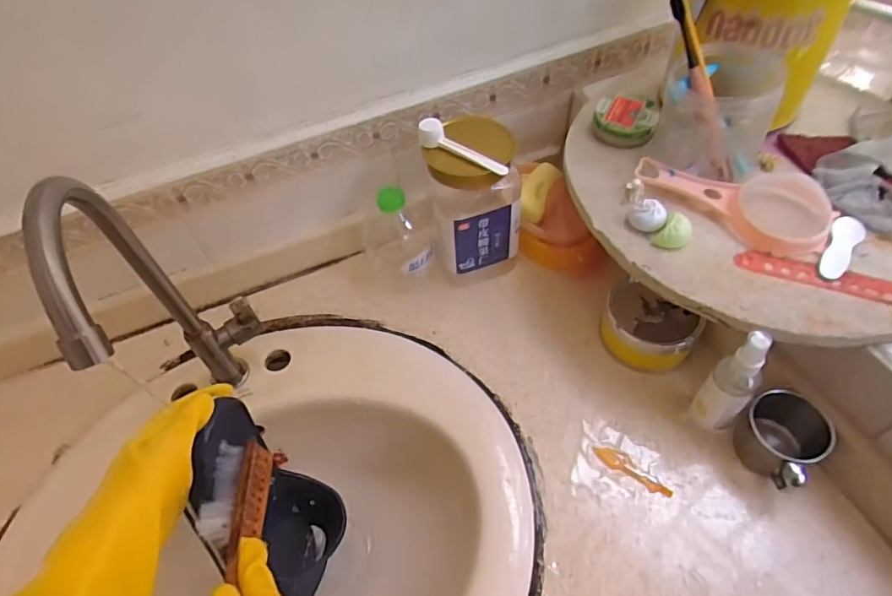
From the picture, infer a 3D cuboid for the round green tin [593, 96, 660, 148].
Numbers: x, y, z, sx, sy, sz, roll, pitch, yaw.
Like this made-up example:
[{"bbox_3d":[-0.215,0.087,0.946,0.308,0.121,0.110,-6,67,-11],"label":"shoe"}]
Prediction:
[{"bbox_3d":[0.199,-0.198,0.587,0.066,0.022,0.062,-2,53,3],"label":"round green tin"}]

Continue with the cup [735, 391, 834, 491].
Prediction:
[{"bbox_3d":[0.311,0.126,0.482,0.068,0.056,0.069,-2,53,3],"label":"cup"}]

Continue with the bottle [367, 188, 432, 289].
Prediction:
[{"bbox_3d":[-0.059,-0.075,0.633,0.086,0.118,0.075,-12,53,-4],"label":"bottle"}]

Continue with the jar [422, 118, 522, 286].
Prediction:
[{"bbox_3d":[0.032,-0.108,0.617,0.091,0.184,0.087,-2,53,3],"label":"jar"}]

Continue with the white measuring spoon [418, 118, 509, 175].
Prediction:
[{"bbox_3d":[0.018,-0.156,0.541,0.107,0.020,0.025,30,61,24],"label":"white measuring spoon"}]

